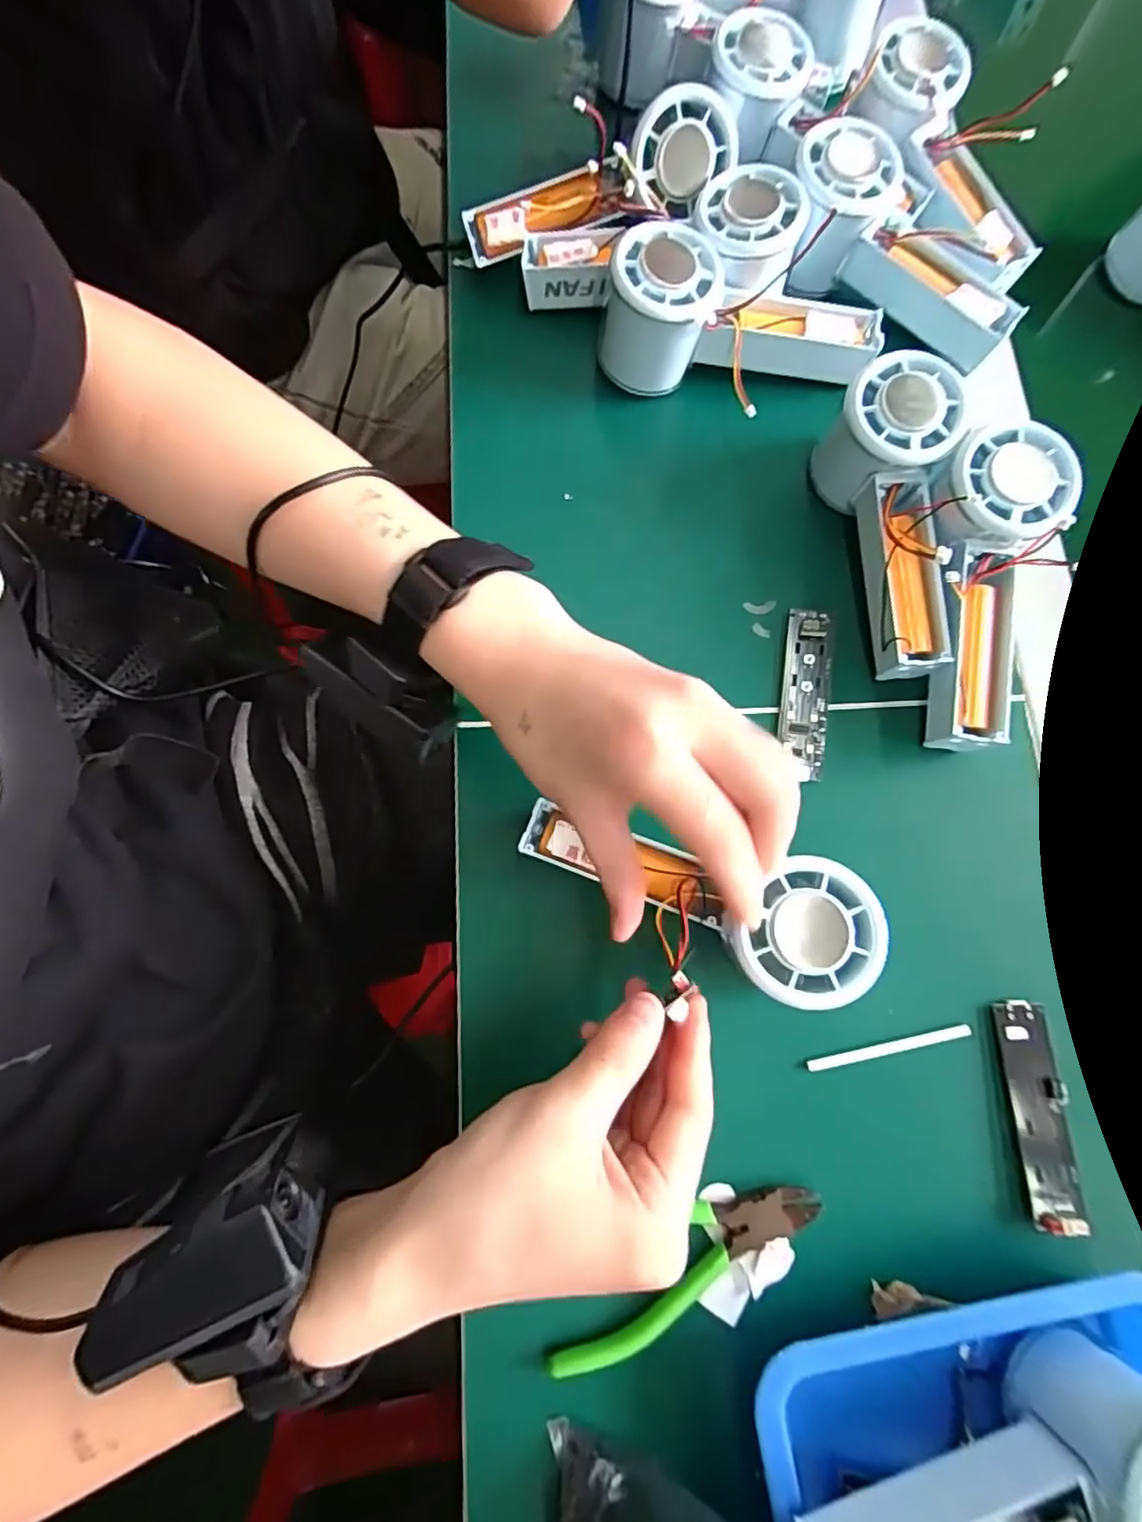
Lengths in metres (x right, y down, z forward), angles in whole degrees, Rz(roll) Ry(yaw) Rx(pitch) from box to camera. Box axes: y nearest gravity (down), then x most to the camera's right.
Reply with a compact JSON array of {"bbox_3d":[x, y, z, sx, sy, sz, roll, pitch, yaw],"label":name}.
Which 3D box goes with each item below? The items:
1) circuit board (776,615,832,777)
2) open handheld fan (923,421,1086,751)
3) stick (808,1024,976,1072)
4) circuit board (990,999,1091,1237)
[{"bbox_3d":[0.121,-0.036,0.324,0.023,0.009,0.089,8,76,1],"label":"circuit board"},{"bbox_3d":[0.203,-0.081,0.307,0.064,0.061,0.145,7,76,0],"label":"open handheld fan"},{"bbox_3d":[0.146,0.132,0.288,0.077,0.004,0.005,-11,77,-4],"label":"stick"},{"bbox_3d":[0.210,0.157,0.281,0.022,0.009,0.091,-2,76,-2],"label":"circuit board"}]

